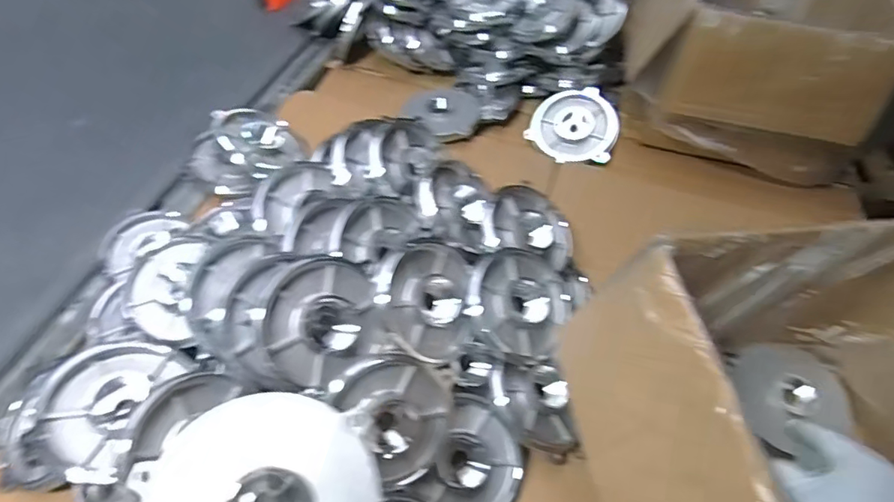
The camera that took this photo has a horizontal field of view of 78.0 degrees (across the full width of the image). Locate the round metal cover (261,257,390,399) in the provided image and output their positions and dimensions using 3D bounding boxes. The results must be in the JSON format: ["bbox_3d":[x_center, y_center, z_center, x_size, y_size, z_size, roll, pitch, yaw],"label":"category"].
[{"bbox_3d":[-0.100,0.057,0.446,0.099,0.011,0.092,-38,95,-23],"label":"round metal cover"}]

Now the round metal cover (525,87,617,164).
[{"bbox_3d":[0.186,-0.185,0.805,0.119,0.025,0.119,11,76,14],"label":"round metal cover"}]

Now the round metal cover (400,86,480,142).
[{"bbox_3d":[0.000,-0.202,0.792,0.100,0.019,0.097,2,51,-2],"label":"round metal cover"}]

